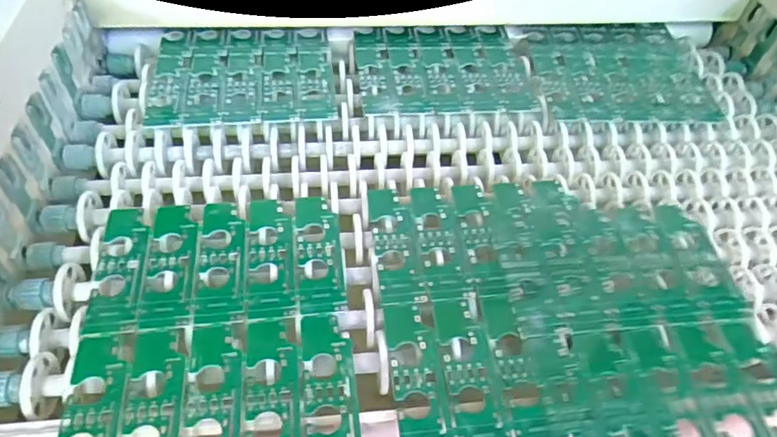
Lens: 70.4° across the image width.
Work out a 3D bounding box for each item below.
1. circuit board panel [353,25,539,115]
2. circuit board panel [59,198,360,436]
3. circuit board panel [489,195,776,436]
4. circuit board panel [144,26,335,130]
[{"bbox_3d":[0.054,-0.158,0.562,0.168,0.005,0.144,-4,50,-7],"label":"circuit board panel"},{"bbox_3d":[-0.110,0.070,0.358,0.165,0.008,0.207,-3,49,-9],"label":"circuit board panel"},{"bbox_3d":[0.174,0.072,0.378,0.169,0.009,0.217,-3,51,-7],"label":"circuit board panel"},{"bbox_3d":[-0.140,-0.143,0.536,0.167,0.010,0.150,-4,50,-7],"label":"circuit board panel"}]

